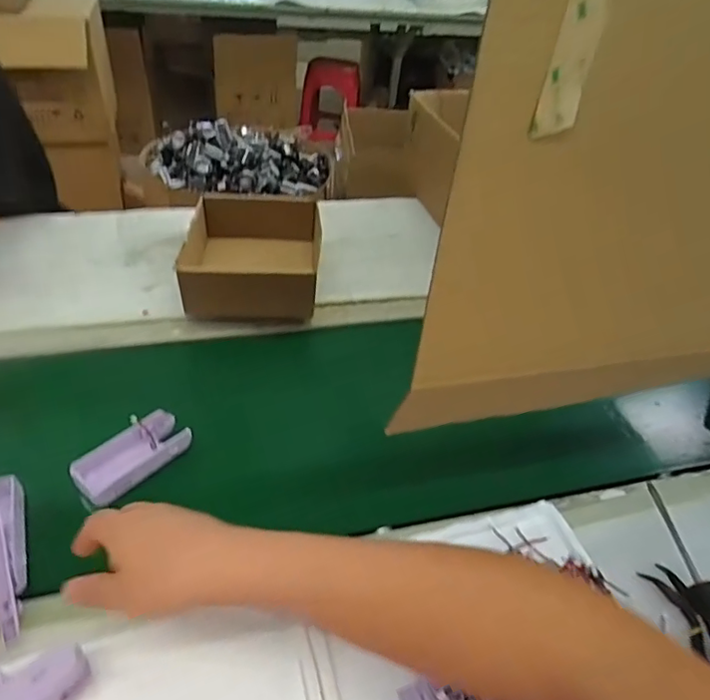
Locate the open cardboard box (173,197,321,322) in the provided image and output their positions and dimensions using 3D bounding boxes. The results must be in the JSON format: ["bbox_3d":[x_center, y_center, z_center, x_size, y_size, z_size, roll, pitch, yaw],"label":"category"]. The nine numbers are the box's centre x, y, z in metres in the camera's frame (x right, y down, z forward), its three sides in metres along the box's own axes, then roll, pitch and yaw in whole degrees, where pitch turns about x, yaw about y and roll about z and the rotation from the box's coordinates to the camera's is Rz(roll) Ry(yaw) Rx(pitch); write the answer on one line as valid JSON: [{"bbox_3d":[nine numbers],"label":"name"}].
[{"bbox_3d":[-0.142,-0.132,0.776,0.167,0.072,0.206,2,40,-6],"label":"open cardboard box"}]

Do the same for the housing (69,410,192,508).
[{"bbox_3d":[-0.218,0.104,0.548,0.052,0.020,0.109,32,46,27],"label":"housing"}]

